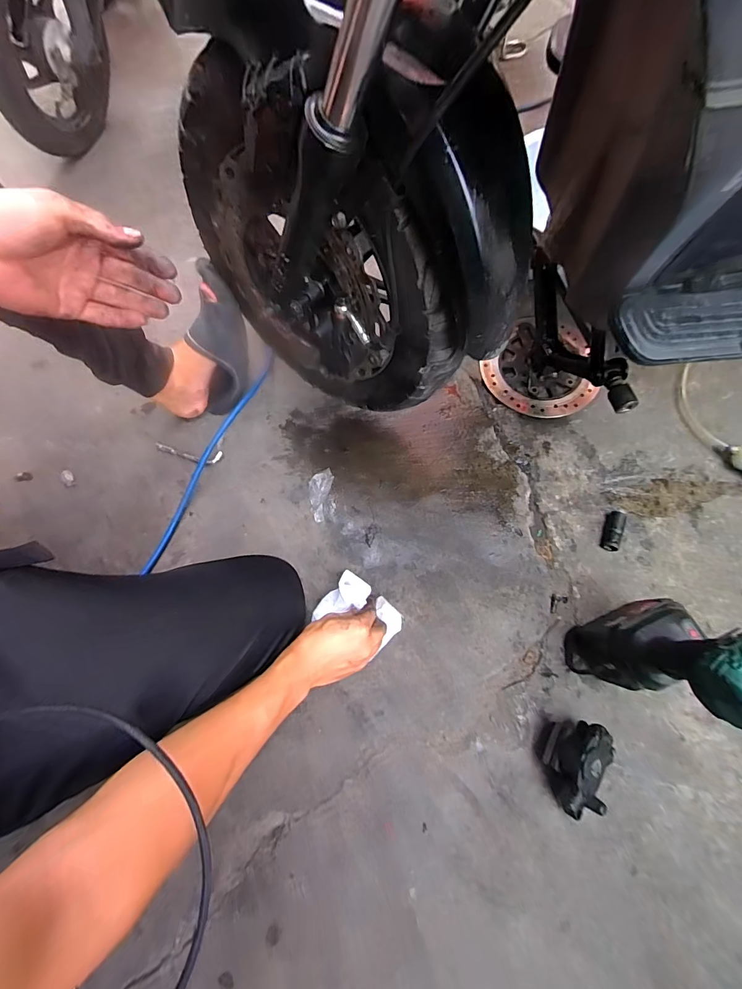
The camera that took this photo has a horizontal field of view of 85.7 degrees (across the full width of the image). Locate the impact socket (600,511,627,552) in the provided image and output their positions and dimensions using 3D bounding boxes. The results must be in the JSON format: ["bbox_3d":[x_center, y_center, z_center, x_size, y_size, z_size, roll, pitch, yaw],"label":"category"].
[{"bbox_3d":[0.380,0.057,0.619,0.029,0.025,0.067,20,74,10],"label":"impact socket"}]

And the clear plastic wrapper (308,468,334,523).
[{"bbox_3d":[-0.087,-0.001,0.659,0.035,0.008,0.090,9,72,6],"label":"clear plastic wrapper"}]

